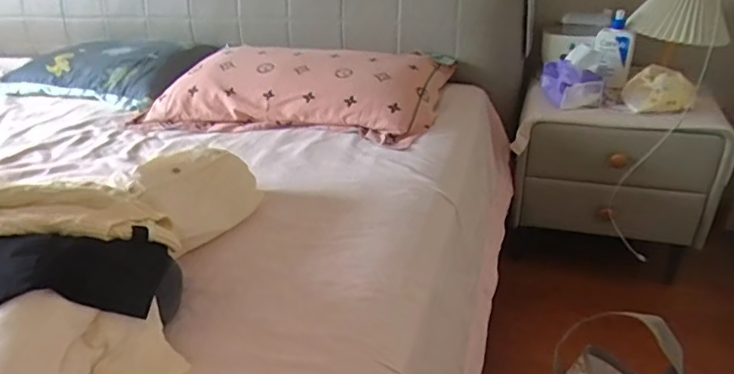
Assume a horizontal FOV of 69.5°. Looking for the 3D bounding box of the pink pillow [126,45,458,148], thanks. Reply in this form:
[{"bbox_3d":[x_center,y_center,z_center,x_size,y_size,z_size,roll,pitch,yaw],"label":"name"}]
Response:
[{"bbox_3d":[-0.158,-0.240,1.244,0.644,0.101,0.321,6,31,15],"label":"pink pillow"}]

